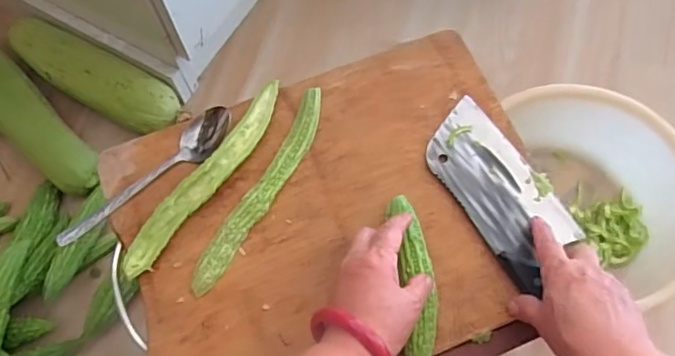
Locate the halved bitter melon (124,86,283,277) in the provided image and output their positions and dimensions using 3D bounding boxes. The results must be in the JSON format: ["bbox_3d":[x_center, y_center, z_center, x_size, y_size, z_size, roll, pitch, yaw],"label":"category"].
[{"bbox_3d":[-0.125,-0.002,0.539,0.029,0.014,0.224,34,71,13],"label":"halved bitter melon"}]

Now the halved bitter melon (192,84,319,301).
[{"bbox_3d":[-0.071,0.009,0.535,0.029,0.017,0.221,29,70,12],"label":"halved bitter melon"}]

